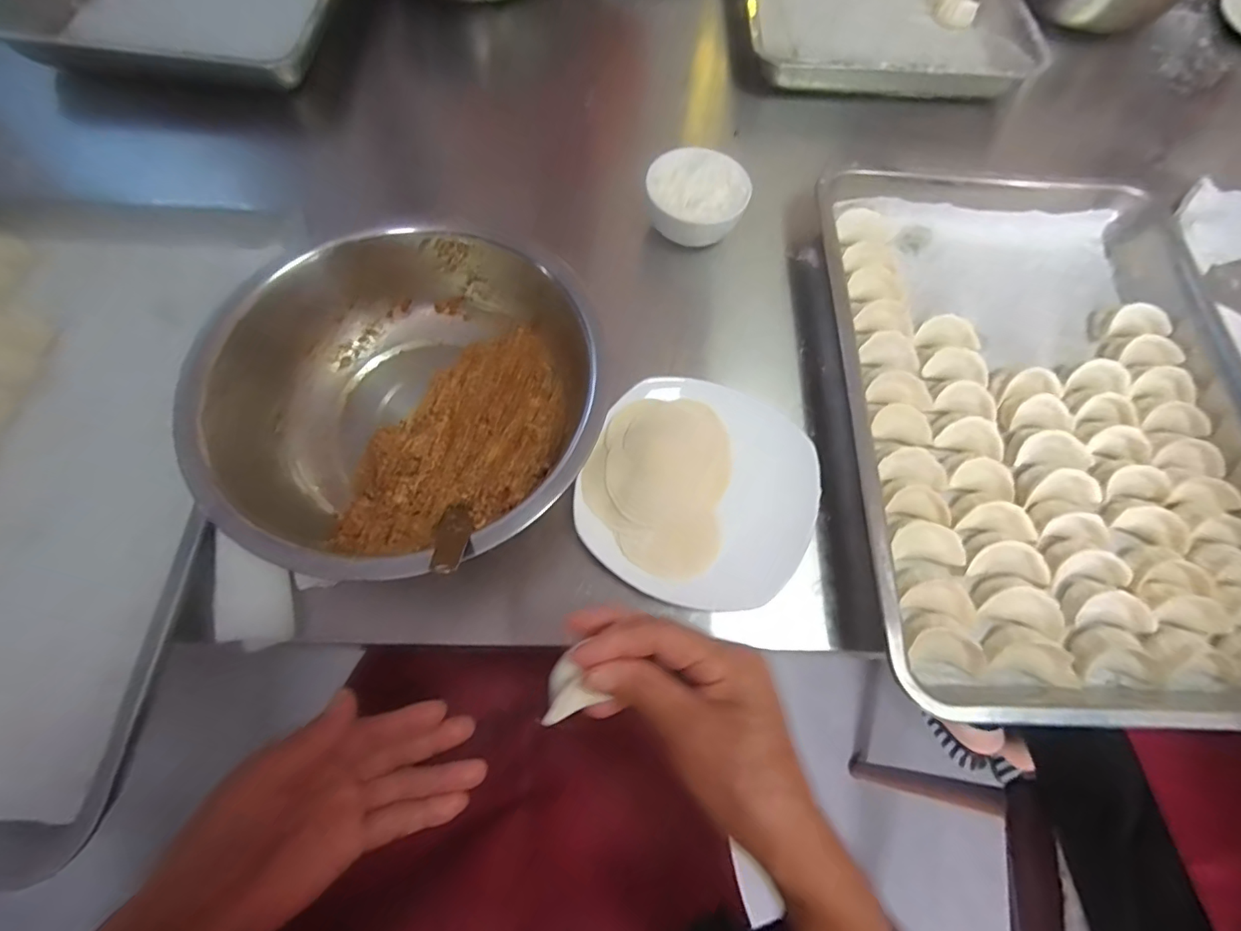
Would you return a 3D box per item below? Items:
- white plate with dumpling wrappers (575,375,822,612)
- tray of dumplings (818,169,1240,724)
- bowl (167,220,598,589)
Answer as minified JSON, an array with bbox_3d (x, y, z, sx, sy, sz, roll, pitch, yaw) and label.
[{"bbox_3d":[0.058,0.019,0.398,0.173,0.031,0.162,32,70,10],"label":"white plate with dumpling wrappers"},{"bbox_3d":[0.358,-0.053,0.447,0.350,0.051,0.479,2,68,-2],"label":"tray of dumplings"},{"bbox_3d":[-0.159,-0.046,0.405,0.257,0.088,0.254,1,68,-2],"label":"bowl"}]

